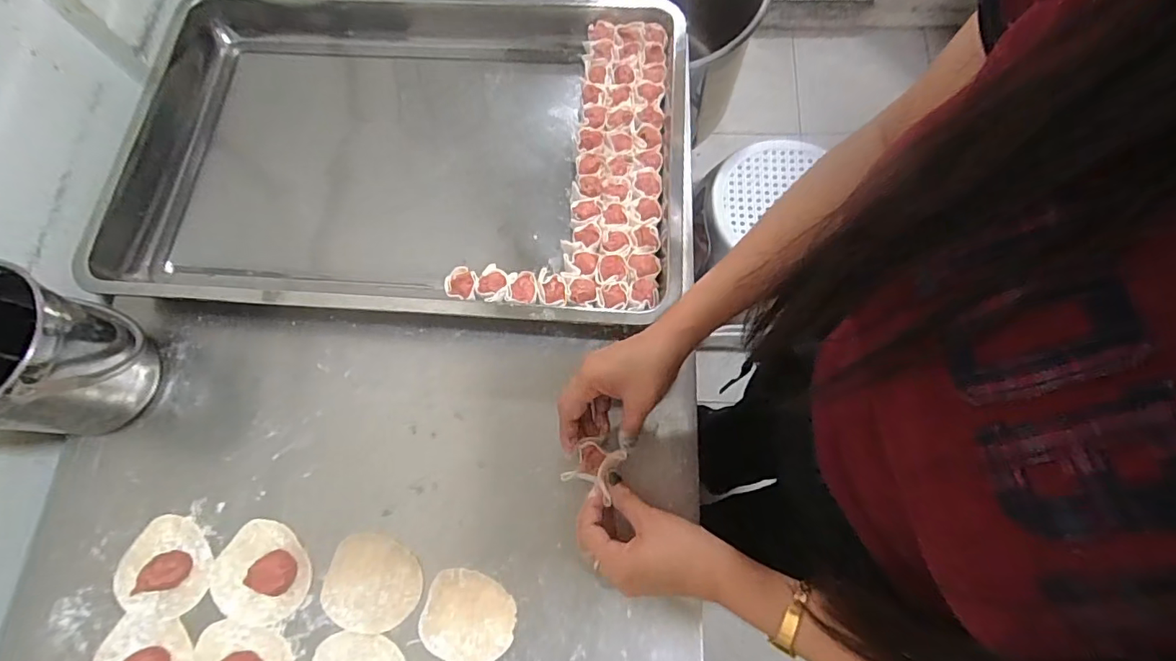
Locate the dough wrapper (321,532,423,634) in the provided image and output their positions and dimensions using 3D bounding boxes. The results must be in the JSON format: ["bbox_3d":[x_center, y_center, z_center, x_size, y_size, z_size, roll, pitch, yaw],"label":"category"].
[{"bbox_3d":[-0.187,0.219,0.453,0.082,0.004,0.074,15,71,7],"label":"dough wrapper"}]

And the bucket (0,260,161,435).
[{"bbox_3d":[-0.466,0.034,0.459,0.121,0.137,0.127,-1,69,2],"label":"bucket"}]

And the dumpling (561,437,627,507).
[{"bbox_3d":[0.007,0.114,0.438,0.044,0.017,0.043,25,72,11],"label":"dumpling"}]

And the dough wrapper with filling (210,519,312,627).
[{"bbox_3d":[-0.286,0.212,0.452,0.082,0.015,0.076,-1,69,2],"label":"dough wrapper with filling"}]

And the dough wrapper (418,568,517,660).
[{"bbox_3d":[-0.101,0.244,0.444,0.077,0.004,0.068,16,71,8],"label":"dough wrapper"}]

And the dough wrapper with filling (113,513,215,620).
[{"bbox_3d":[-0.374,0.209,0.453,0.081,0.019,0.082,-1,69,2],"label":"dough wrapper with filling"}]

